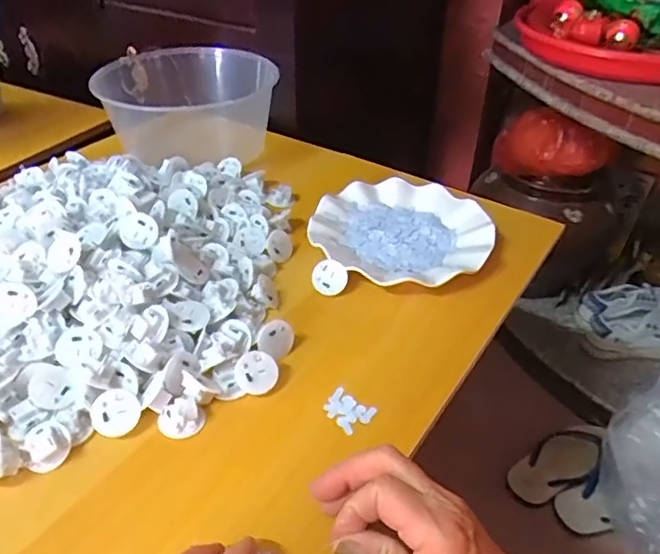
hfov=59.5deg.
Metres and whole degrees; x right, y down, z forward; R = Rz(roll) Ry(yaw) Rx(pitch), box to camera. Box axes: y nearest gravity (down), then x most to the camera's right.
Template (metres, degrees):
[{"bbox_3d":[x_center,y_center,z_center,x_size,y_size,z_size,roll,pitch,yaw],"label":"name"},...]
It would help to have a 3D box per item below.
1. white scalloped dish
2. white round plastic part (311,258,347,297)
[{"bbox_3d":[0.075,-0.049,0.606,0.178,0.022,0.182,1,39,0],"label":"white scalloped dish"},{"bbox_3d":[0.001,0.001,0.551,0.033,0.032,0.019,28,1,10],"label":"white round plastic part"}]

